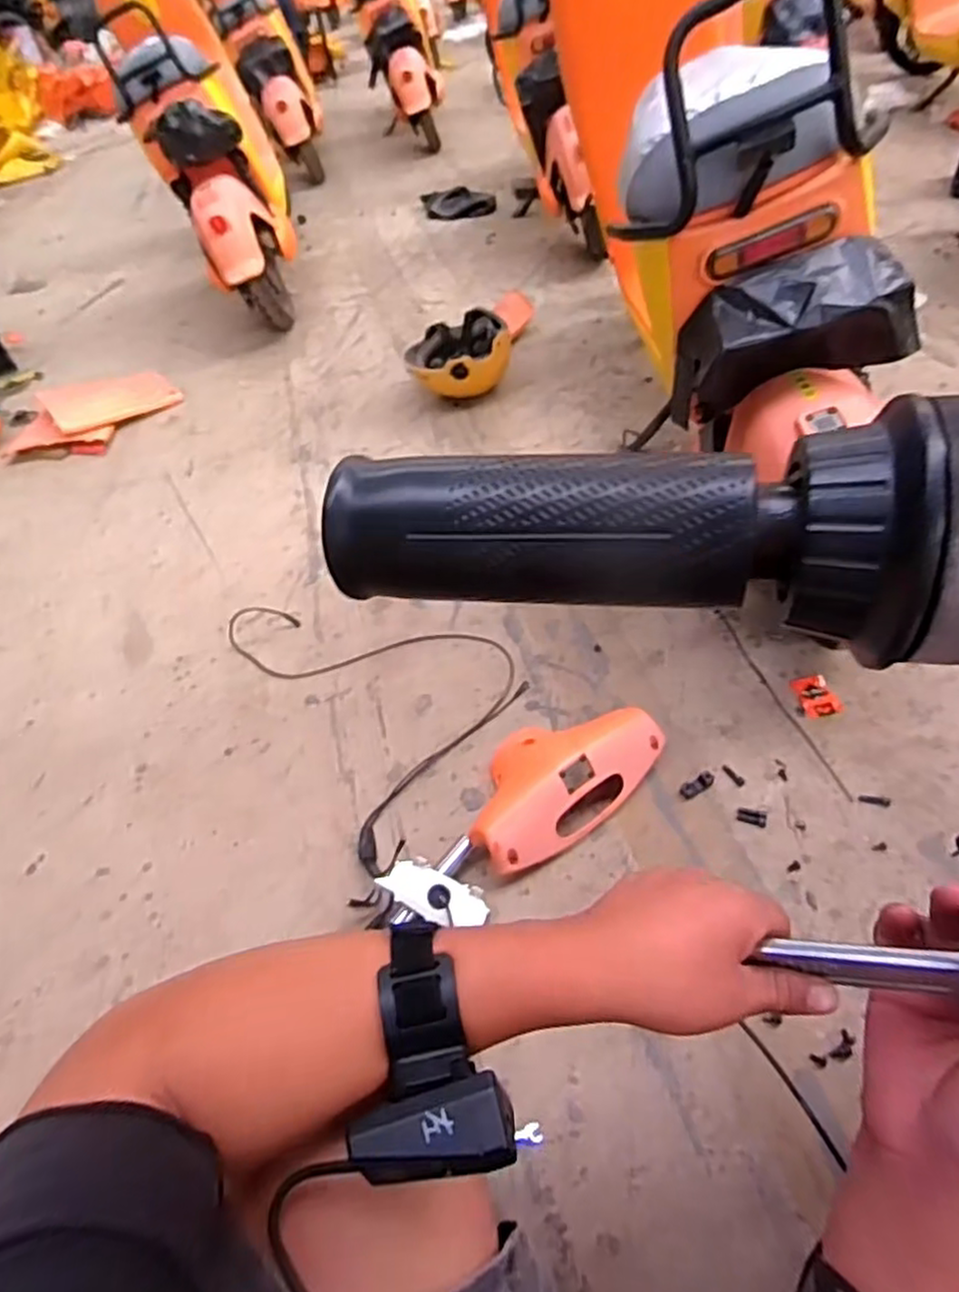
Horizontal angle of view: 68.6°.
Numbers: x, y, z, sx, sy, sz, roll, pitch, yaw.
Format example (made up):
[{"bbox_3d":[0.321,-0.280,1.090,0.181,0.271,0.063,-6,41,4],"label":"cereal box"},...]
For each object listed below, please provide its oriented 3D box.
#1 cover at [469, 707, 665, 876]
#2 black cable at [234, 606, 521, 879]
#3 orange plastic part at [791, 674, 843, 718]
[{"bbox_3d":[0.104,0.168,0.970,0.299,0.102,0.178,-30,50,-17],"label":"cover"},{"bbox_3d":[-0.153,0.048,1.167,0.369,0.015,0.588,-30,50,-17],"label":"black cable"},{"bbox_3d":[0.510,0.076,1.061,0.054,0.012,0.076,-8,49,0],"label":"orange plastic part"}]

